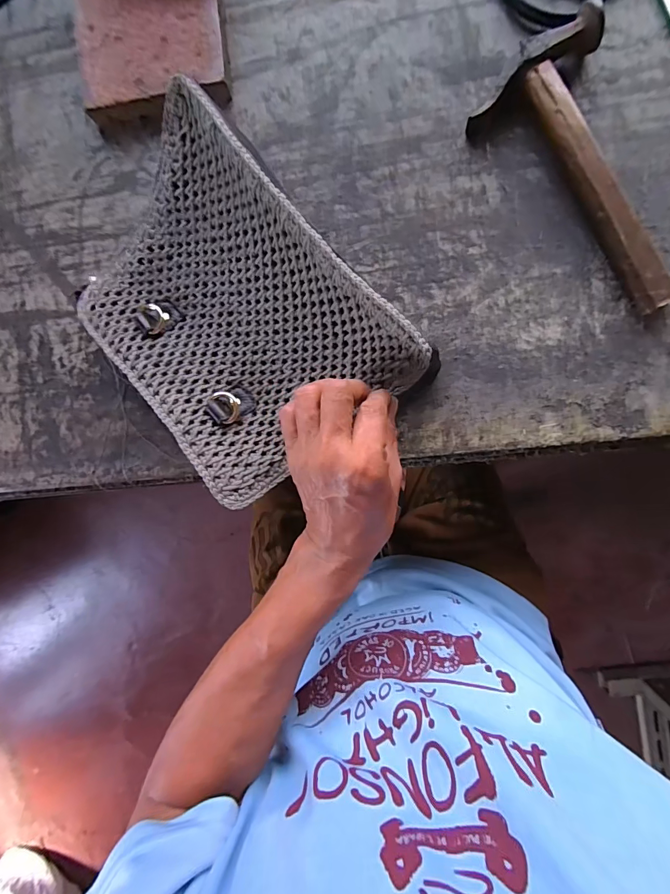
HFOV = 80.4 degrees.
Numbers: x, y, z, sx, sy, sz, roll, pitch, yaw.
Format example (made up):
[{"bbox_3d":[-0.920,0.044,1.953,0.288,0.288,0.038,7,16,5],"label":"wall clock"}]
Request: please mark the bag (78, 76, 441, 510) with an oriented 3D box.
[{"bbox_3d":[-0.083,-0.096,0.302,0.182,0.060,0.256,-40,86,6],"label":"bag"}]

